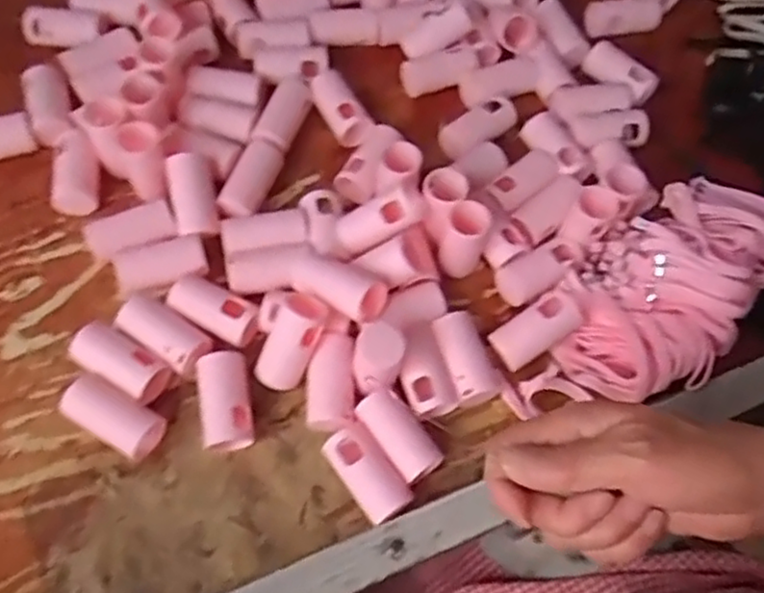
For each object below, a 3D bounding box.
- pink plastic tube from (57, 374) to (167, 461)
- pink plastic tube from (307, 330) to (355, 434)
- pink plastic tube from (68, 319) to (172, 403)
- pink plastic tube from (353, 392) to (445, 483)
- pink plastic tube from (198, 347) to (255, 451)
[{"bbox_3d":[-0.173,0.078,0.449,0.065,0.022,0.032,26,64,10],"label":"pink plastic tube"},{"bbox_3d":[-0.034,0.060,0.468,0.029,0.030,0.065,1,62,-3],"label":"pink plastic tube"},{"bbox_3d":[-0.173,0.045,0.465,0.068,0.024,0.031,30,64,12],"label":"pink plastic tube"},{"bbox_3d":[0.010,0.093,0.457,0.029,0.023,0.063,-34,69,-19],"label":"pink plastic tube"},{"bbox_3d":[-0.103,0.071,0.460,0.030,0.032,0.062,-9,63,-8],"label":"pink plastic tube"}]

